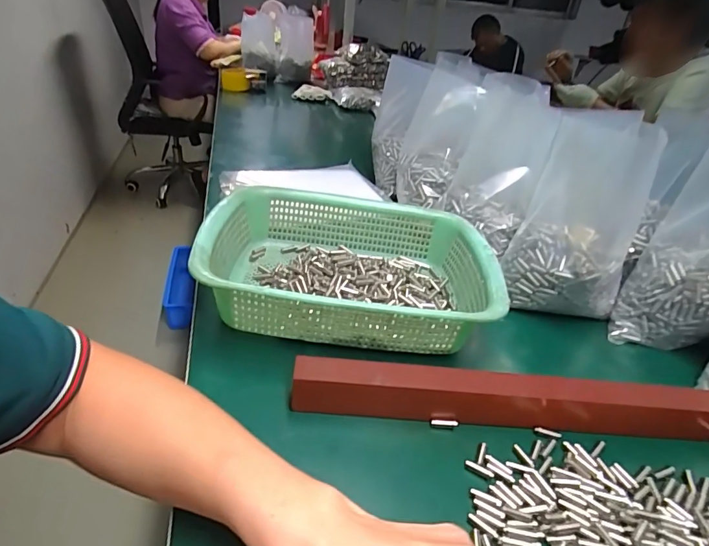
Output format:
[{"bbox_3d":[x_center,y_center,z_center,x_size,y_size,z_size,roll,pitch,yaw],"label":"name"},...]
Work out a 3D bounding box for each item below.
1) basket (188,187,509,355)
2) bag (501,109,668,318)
[{"bbox_3d":[-0.002,-0.007,0.472,0.289,0.089,0.220,5,31,-3],"label":"basket"},{"bbox_3d":[0.260,-0.064,0.497,0.123,0.199,0.127,23,35,24],"label":"bag"}]

